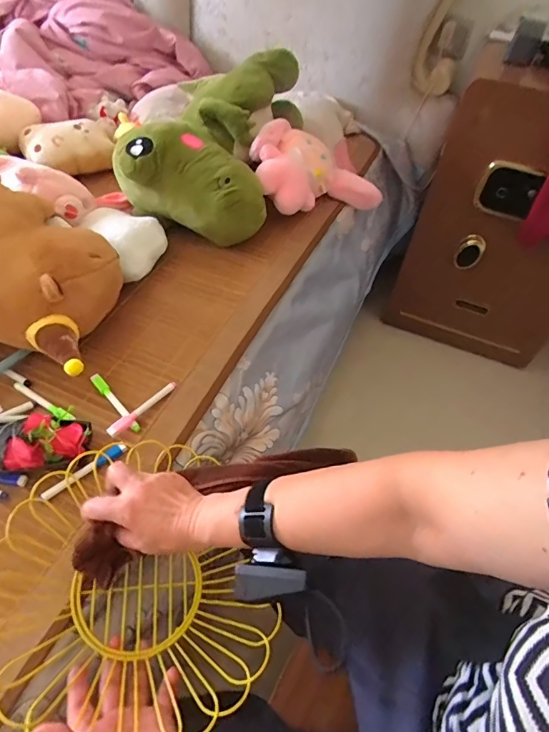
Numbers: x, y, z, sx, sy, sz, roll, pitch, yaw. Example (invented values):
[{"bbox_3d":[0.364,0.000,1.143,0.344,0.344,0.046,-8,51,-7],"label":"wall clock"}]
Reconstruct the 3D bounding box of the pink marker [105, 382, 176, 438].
[{"bbox_3d":[-0.177,0.057,0.583,0.015,0.020,0.111,36,59,21],"label":"pink marker"}]

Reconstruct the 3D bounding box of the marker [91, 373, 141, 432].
[{"bbox_3d":[-0.219,0.048,0.591,0.014,0.015,0.107,-36,63,-27],"label":"marker"}]

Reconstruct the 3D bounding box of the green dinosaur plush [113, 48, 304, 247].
[{"bbox_3d":[-0.112,-0.449,0.843,0.268,0.172,0.396,15,54,7],"label":"green dinosaur plush"}]

